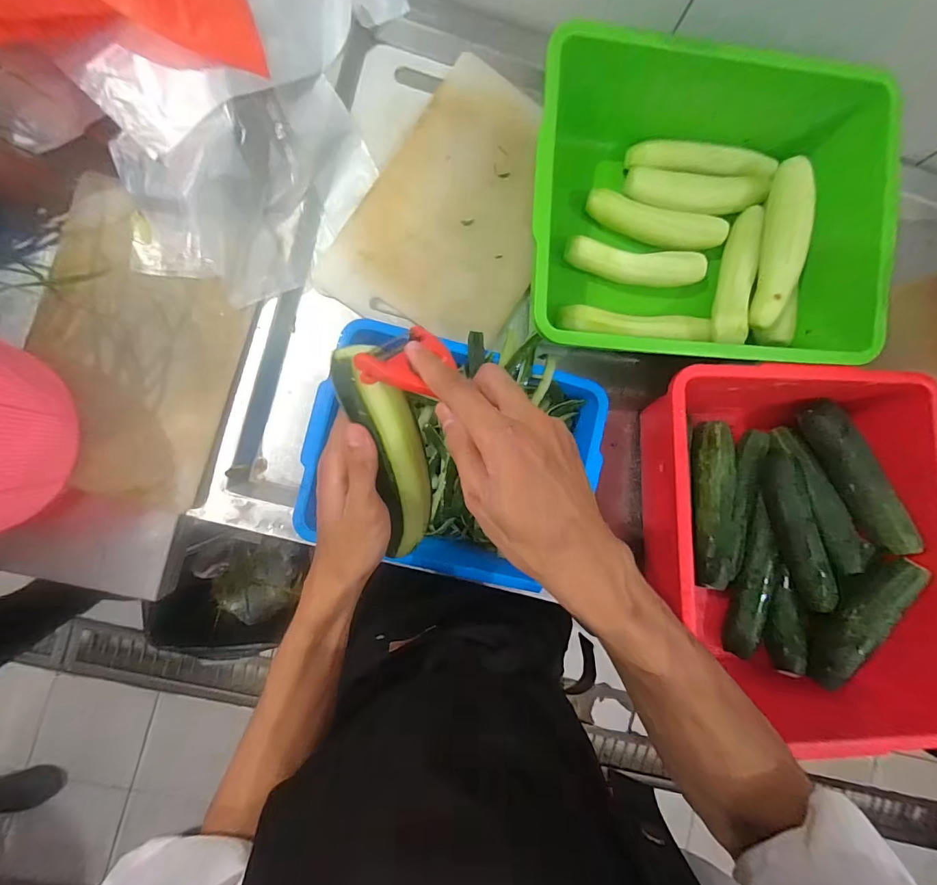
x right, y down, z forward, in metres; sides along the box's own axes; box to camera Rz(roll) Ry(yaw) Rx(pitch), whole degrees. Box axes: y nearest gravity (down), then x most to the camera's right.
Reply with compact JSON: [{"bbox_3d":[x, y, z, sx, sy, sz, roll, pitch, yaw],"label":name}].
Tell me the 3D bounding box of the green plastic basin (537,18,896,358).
[{"bbox_3d":[0.258,-0.260,0.504,0.386,0.149,0.318,3,88,-6],"label":"green plastic basin"}]

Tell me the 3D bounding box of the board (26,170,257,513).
[{"bbox_3d":[-0.384,-0.108,0.482,0.219,0.017,0.328,17,87,-5],"label":"board"}]

